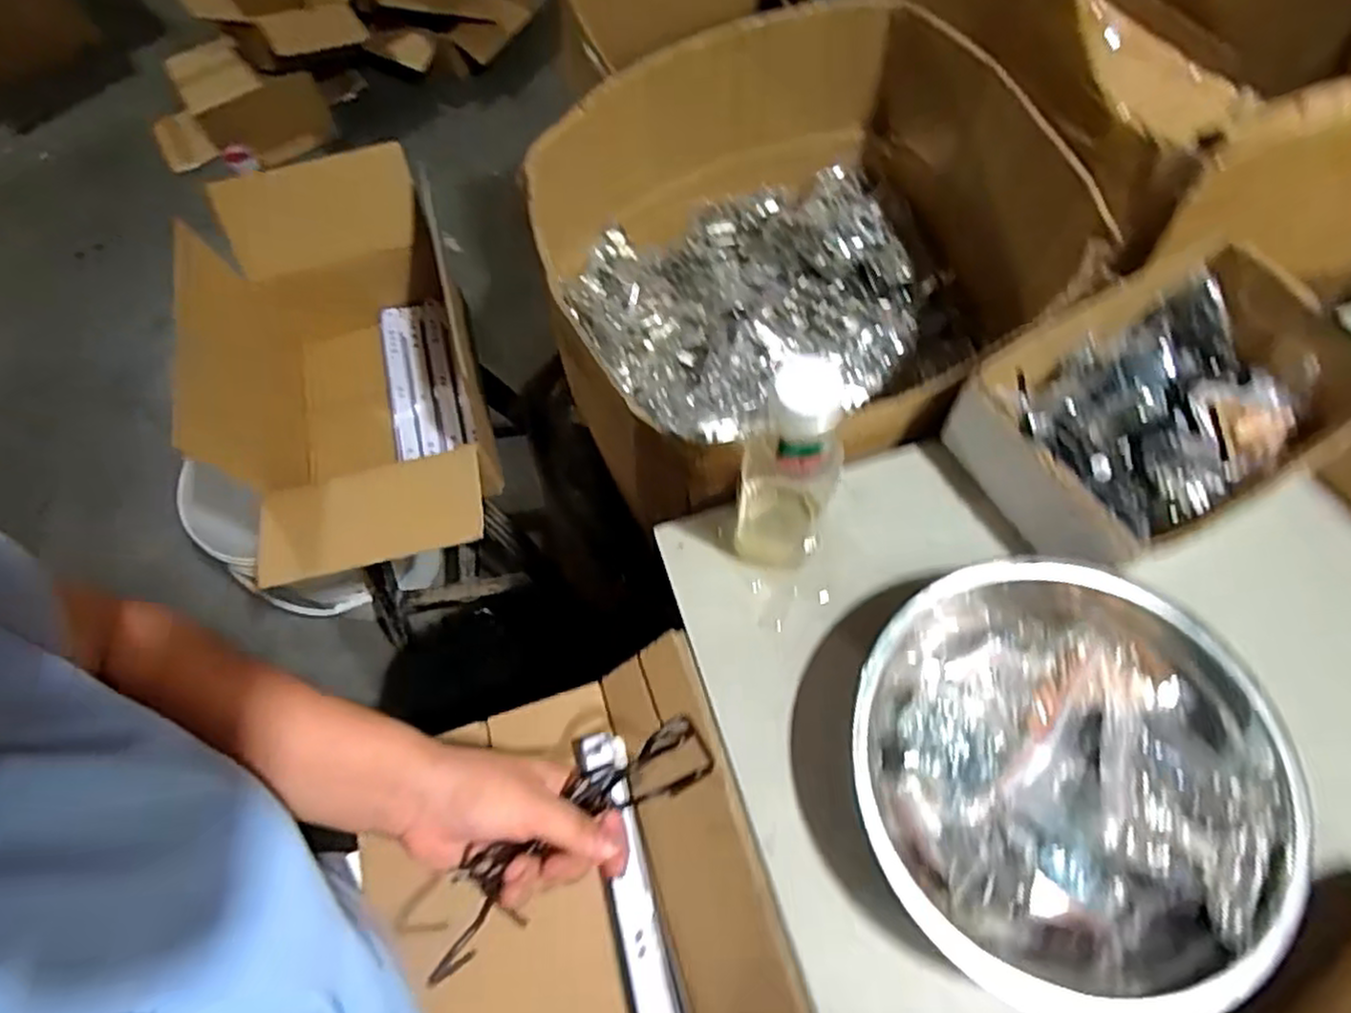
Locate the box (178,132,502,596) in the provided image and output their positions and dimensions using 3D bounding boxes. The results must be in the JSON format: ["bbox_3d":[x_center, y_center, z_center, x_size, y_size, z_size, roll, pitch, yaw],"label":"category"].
[{"bbox_3d":[-0.374,-0.156,0.875,0.268,0.219,0.508,-17,66,-5],"label":"box"}]

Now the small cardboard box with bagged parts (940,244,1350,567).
[{"bbox_3d":[0.356,-0.069,0.552,0.275,0.091,0.174,-26,67,-9],"label":"small cardboard box with bagged parts"}]

